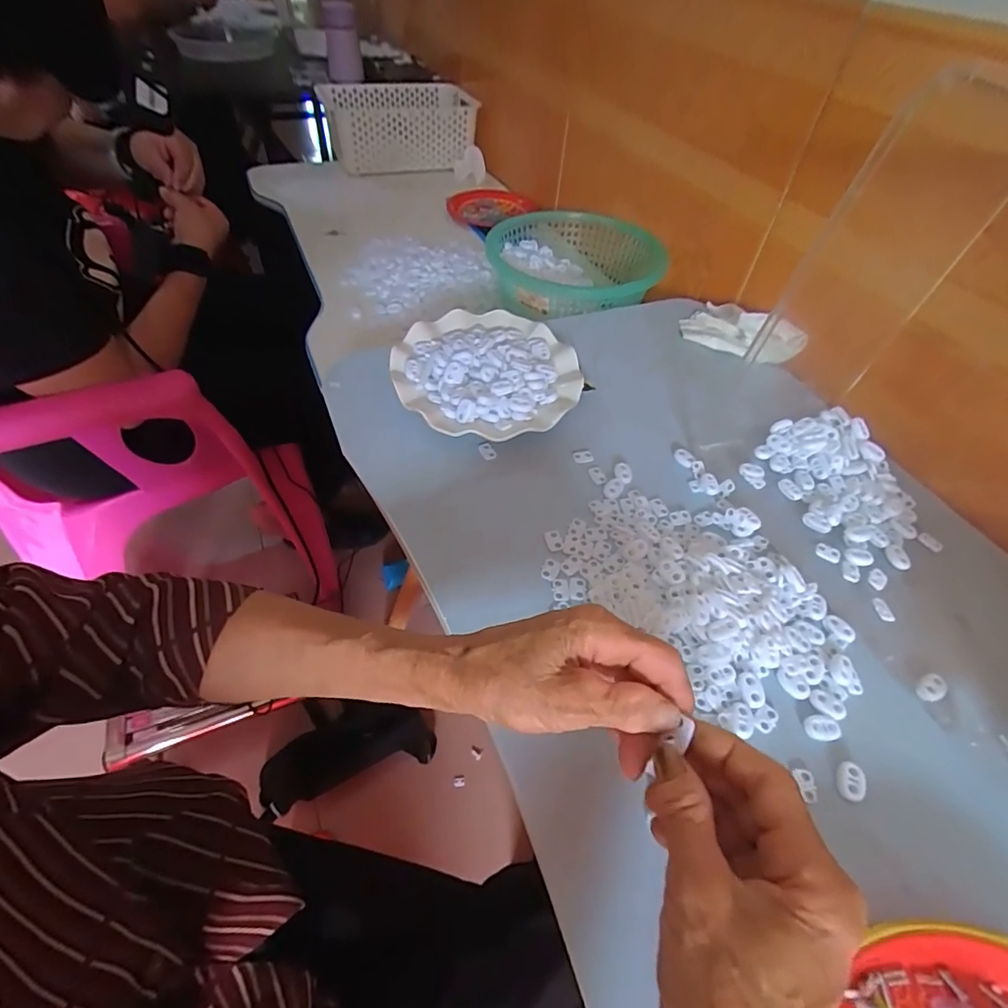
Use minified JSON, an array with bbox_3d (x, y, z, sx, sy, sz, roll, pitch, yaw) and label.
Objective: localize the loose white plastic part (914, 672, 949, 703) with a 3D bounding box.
[{"bbox_3d":[0.290,0.123,0.347,0.024,0.004,0.015,-24,55,-22],"label":"loose white plastic part"}]

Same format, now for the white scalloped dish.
[{"bbox_3d":[-0.015,-0.131,0.505,0.176,0.027,0.179,2,50,-2],"label":"white scalloped dish"}]

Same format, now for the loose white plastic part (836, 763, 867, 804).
[{"bbox_3d":[0.208,0.165,0.307,0.015,0.005,0.023,19,51,12],"label":"loose white plastic part"}]

